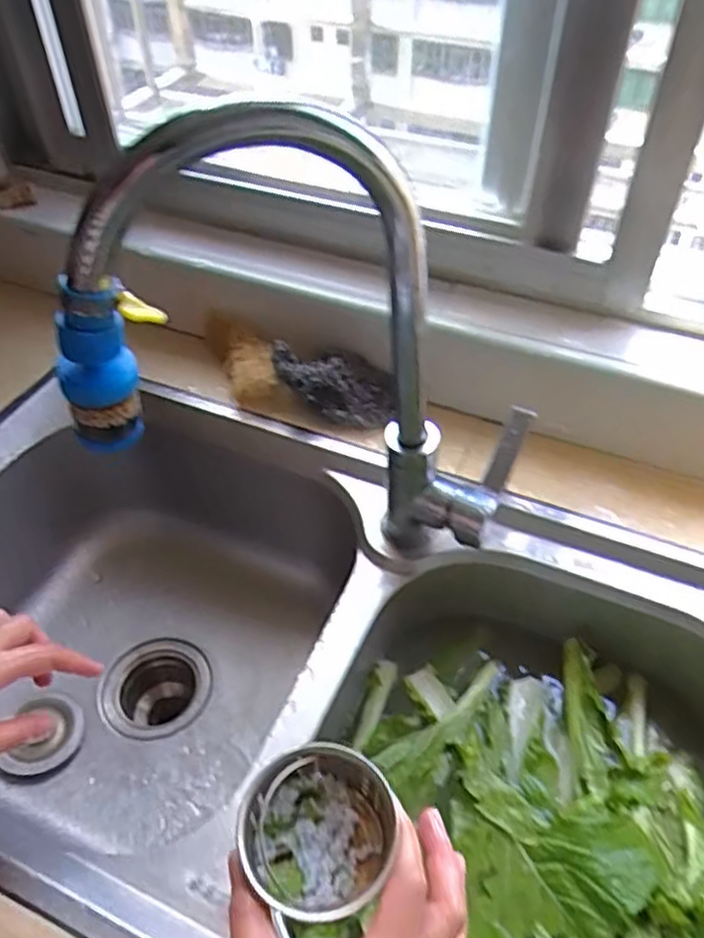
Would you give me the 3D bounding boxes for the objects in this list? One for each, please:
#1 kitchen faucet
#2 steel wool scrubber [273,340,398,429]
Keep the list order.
[{"bbox_3d":[-0.014,-0.050,0.477,0.317,0.359,0.073,-10,48,-8],"label":"kitchen faucet"},{"bbox_3d":[-0.014,-0.082,0.704,0.133,0.061,0.064,16,50,15],"label":"steel wool scrubber"}]

